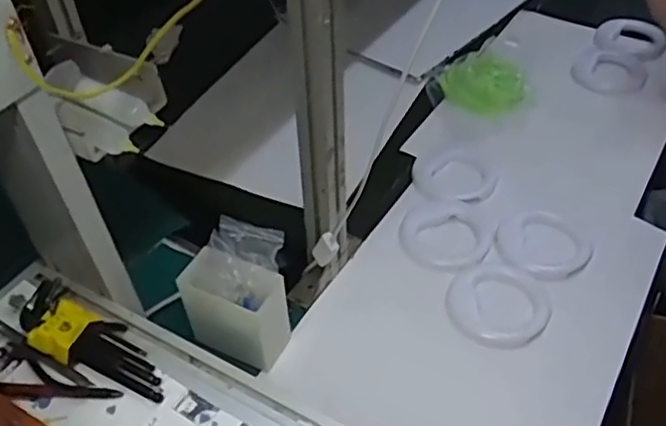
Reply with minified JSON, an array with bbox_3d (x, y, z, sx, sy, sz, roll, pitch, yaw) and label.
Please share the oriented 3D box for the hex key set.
[{"bbox_3d":[-0.235,0.126,0.633,0.178,0.037,0.067,25,51,23],"label":"hex key set"}]

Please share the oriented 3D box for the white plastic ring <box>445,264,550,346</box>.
[{"bbox_3d":[0.221,0.122,0.867,0.133,0.017,0.122,0,46,0],"label":"white plastic ring"}]

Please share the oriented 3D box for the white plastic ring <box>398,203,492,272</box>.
[{"bbox_3d":[0.162,0.033,0.938,0.131,0.018,0.122,0,46,0],"label":"white plastic ring"}]

